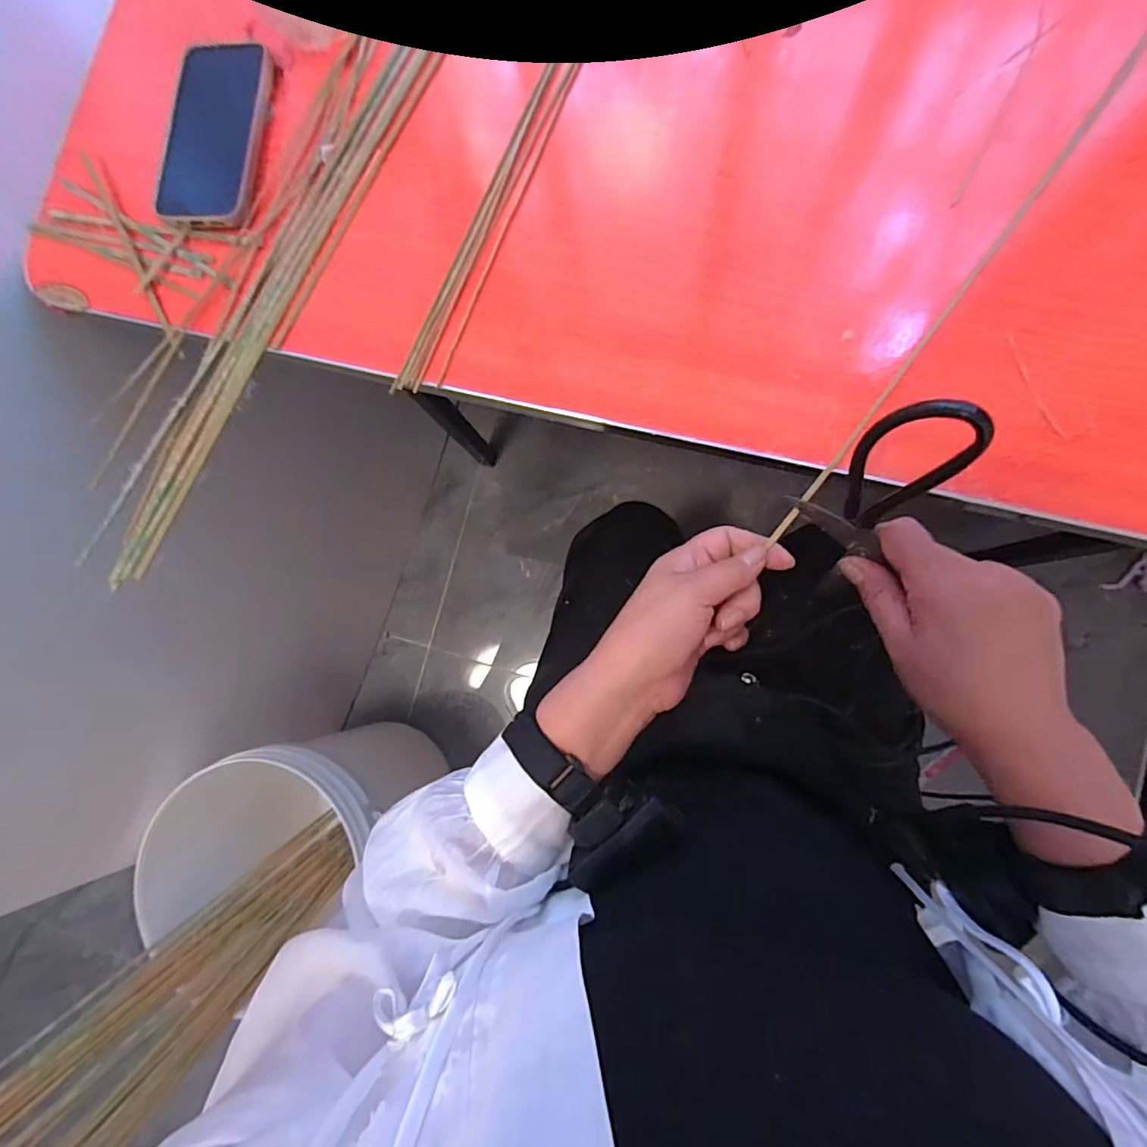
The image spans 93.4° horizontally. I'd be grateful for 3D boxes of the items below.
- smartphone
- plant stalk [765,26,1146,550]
[{"bbox_3d":[-0.267,-0.334,0.406,0.072,0.013,0.152,4,85,7],"label":"smartphone"},{"bbox_3d":[0.278,-0.228,0.336,0.008,0.011,0.514,36,90,9],"label":"plant stalk"}]

